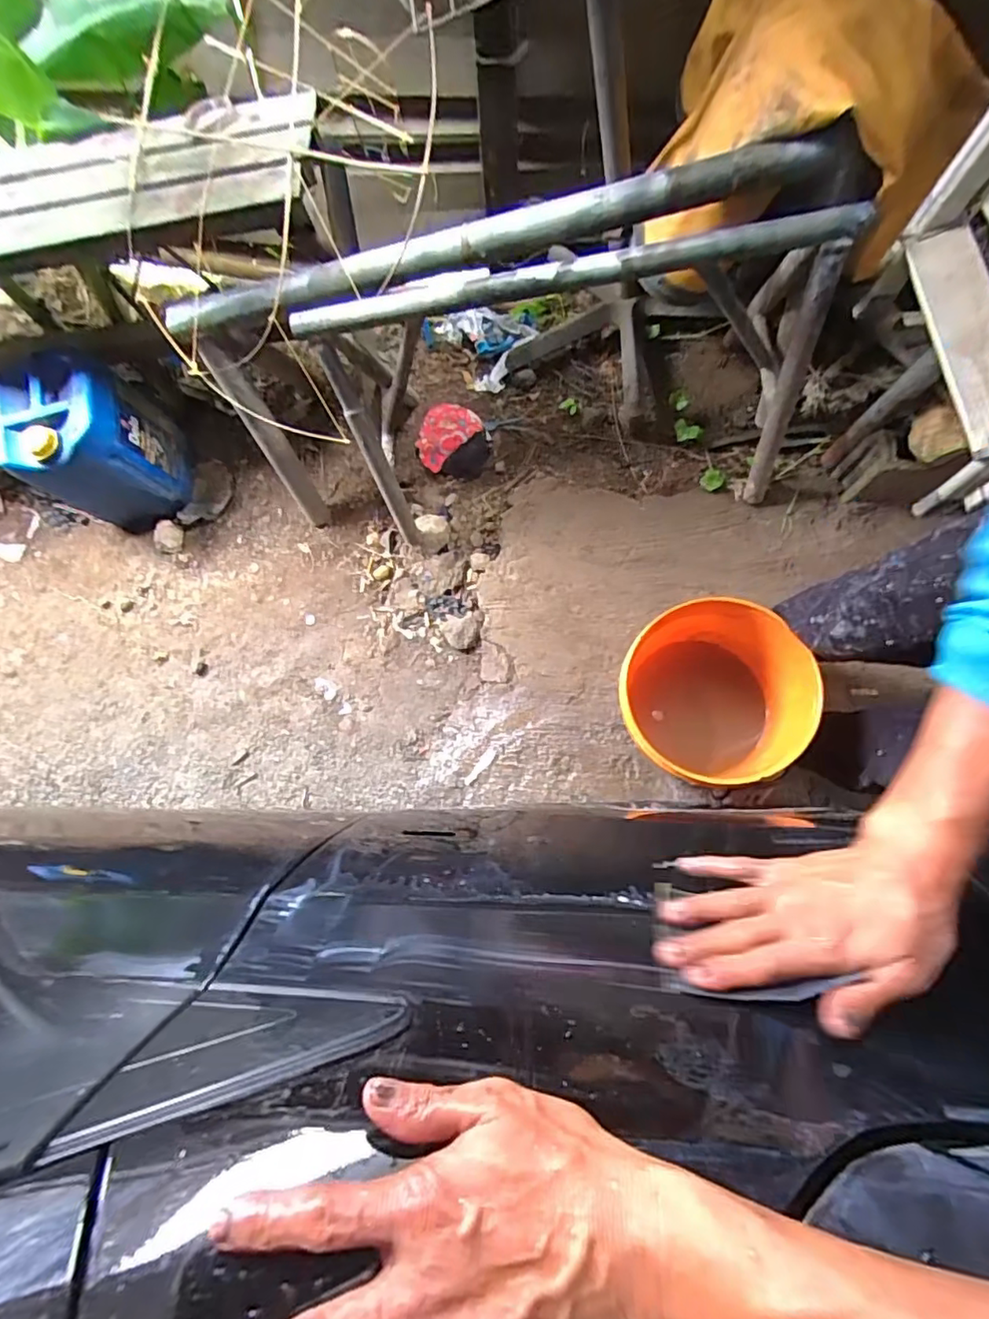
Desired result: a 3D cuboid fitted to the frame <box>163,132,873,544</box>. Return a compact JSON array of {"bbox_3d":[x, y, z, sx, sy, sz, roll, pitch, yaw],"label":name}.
[{"bbox_3d":[0.023,-0.538,1.113,1.106,0.525,0.319,-6,75,13],"label":"frame"}]

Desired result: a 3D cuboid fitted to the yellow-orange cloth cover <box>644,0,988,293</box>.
[{"bbox_3d":[0.538,-0.826,0.902,0.526,0.280,0.330,12,75,3],"label":"yellow-orange cloth cover"}]

